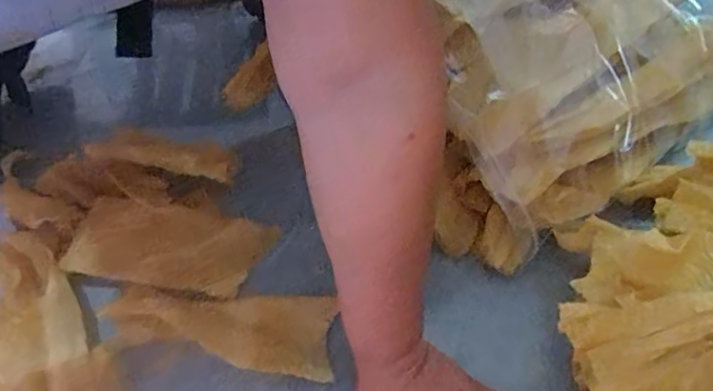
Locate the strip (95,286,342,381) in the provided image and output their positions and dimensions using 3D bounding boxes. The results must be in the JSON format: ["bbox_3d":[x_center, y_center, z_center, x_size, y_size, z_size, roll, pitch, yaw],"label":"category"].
[{"bbox_3d":[-0.117,0.111,0.467,0.191,0.011,0.067,4,51,7],"label":"strip"}]

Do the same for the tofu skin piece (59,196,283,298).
[{"bbox_3d":[-0.172,0.051,0.523,0.181,0.017,0.089,6,50,-9],"label":"tofu skin piece"}]

